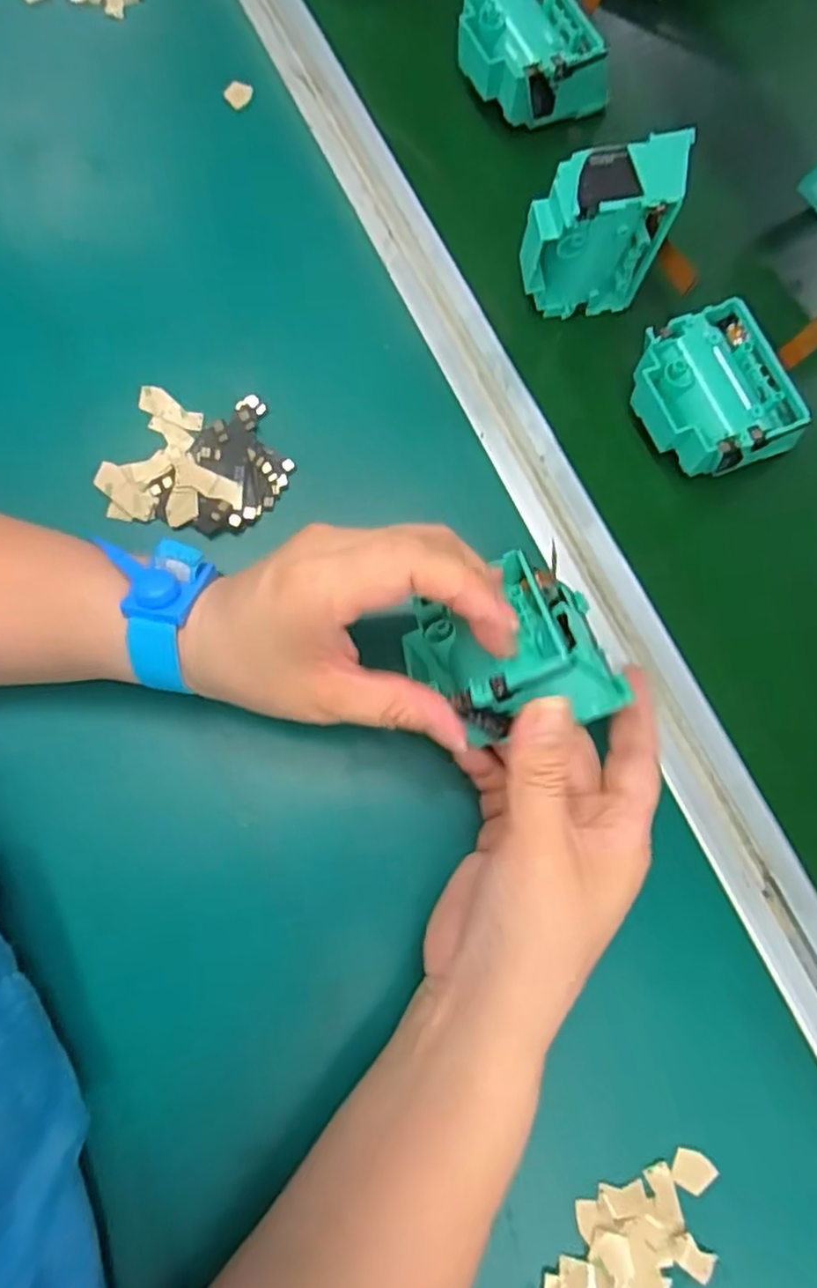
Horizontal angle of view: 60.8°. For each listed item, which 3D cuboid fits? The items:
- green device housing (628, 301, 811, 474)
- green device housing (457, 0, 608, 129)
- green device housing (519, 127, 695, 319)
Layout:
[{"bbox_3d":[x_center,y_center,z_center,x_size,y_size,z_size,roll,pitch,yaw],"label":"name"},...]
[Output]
[{"bbox_3d":[0.154,-0.123,0.356,0.065,0.038,0.080,-22,77,-5],"label":"green device housing"},{"bbox_3d":[0.069,-0.346,0.409,0.072,0.041,0.078,-26,77,-6],"label":"green device housing"},{"bbox_3d":[0.095,-0.211,0.357,0.073,0.073,0.035,-6,76,-1],"label":"green device housing"}]

